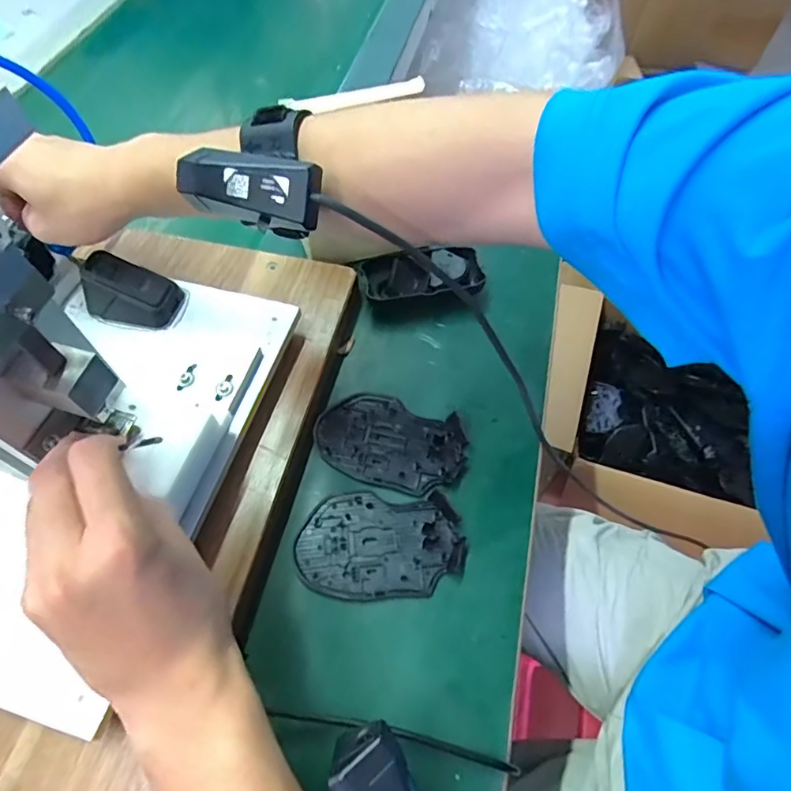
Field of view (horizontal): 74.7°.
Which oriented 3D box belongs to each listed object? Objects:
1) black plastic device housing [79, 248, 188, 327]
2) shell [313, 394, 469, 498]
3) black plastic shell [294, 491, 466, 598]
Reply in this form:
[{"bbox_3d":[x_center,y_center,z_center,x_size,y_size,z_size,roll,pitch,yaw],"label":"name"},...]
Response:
[{"bbox_3d":[-0.204,-0.081,0.397,0.063,0.034,0.038,9,61,4],"label":"black plastic device housing"},{"bbox_3d":[-0.003,0.038,0.411,0.116,0.009,0.073,14,61,7],"label":"shell"},{"bbox_3d":[-0.011,0.106,0.371,0.115,0.010,0.073,-3,61,-3],"label":"black plastic shell"}]

